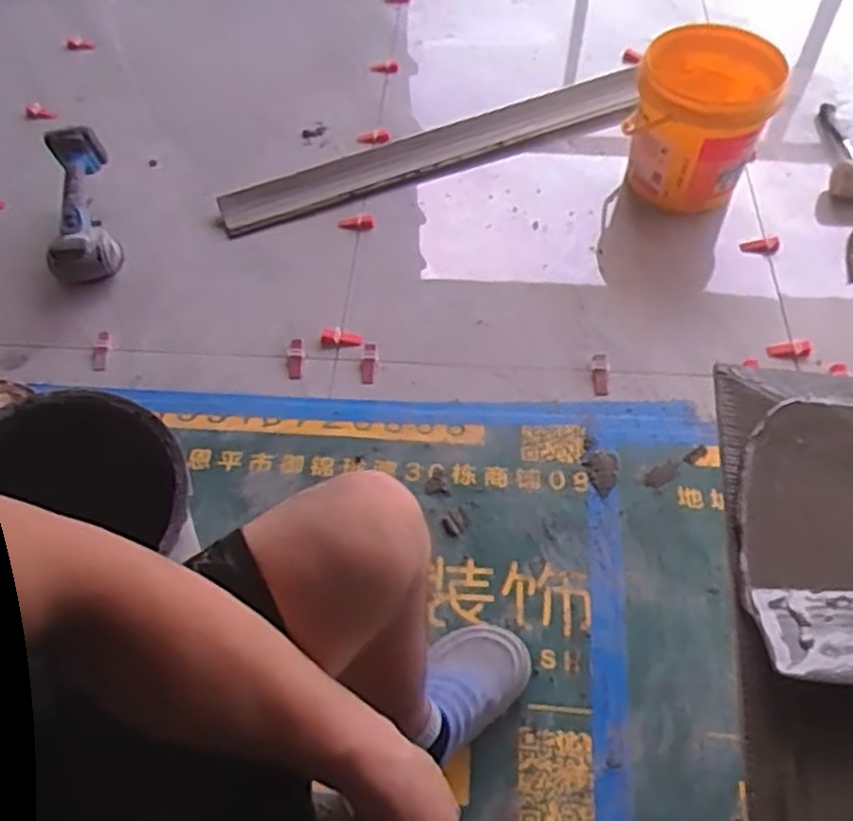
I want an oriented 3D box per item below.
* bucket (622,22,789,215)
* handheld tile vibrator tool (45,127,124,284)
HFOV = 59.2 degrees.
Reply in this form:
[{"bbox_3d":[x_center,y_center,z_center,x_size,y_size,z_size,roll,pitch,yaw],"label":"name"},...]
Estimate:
[{"bbox_3d":[0.495,-0.526,1.380,0.231,0.249,0.231,-1,56,2],"label":"bucket"},{"bbox_3d":[-0.600,-0.361,1.301,0.100,0.117,0.275,-9,73,-3],"label":"handheld tile vibrator tool"}]

